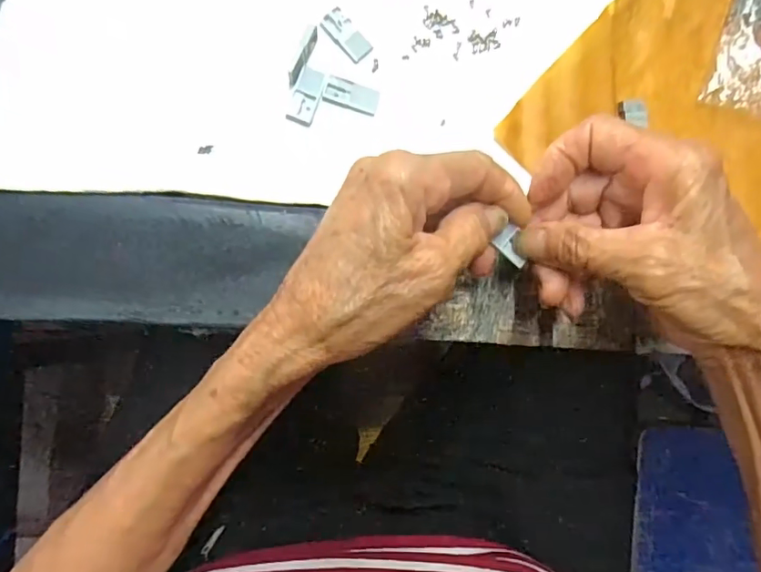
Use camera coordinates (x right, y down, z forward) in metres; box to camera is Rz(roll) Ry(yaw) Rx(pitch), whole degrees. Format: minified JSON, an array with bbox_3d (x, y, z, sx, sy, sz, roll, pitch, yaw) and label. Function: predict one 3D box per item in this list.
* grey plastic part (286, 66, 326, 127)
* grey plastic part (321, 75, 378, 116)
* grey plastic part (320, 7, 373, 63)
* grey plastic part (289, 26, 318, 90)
[{"bbox_3d":[-0.037,-0.094,0.261,0.012,0.004,0.028,19,85,-6],"label":"grey plastic part"},{"bbox_3d":[-0.015,-0.096,0.264,0.028,0.004,0.014,16,86,-6],"label":"grey plastic part"},{"bbox_3d":[-0.017,-0.127,0.266,0.028,0.004,0.013,44,83,-3],"label":"grey plastic part"},{"bbox_3d":[-0.038,-0.113,0.259,0.006,0.007,0.032,23,85,-5],"label":"grey plastic part"}]

